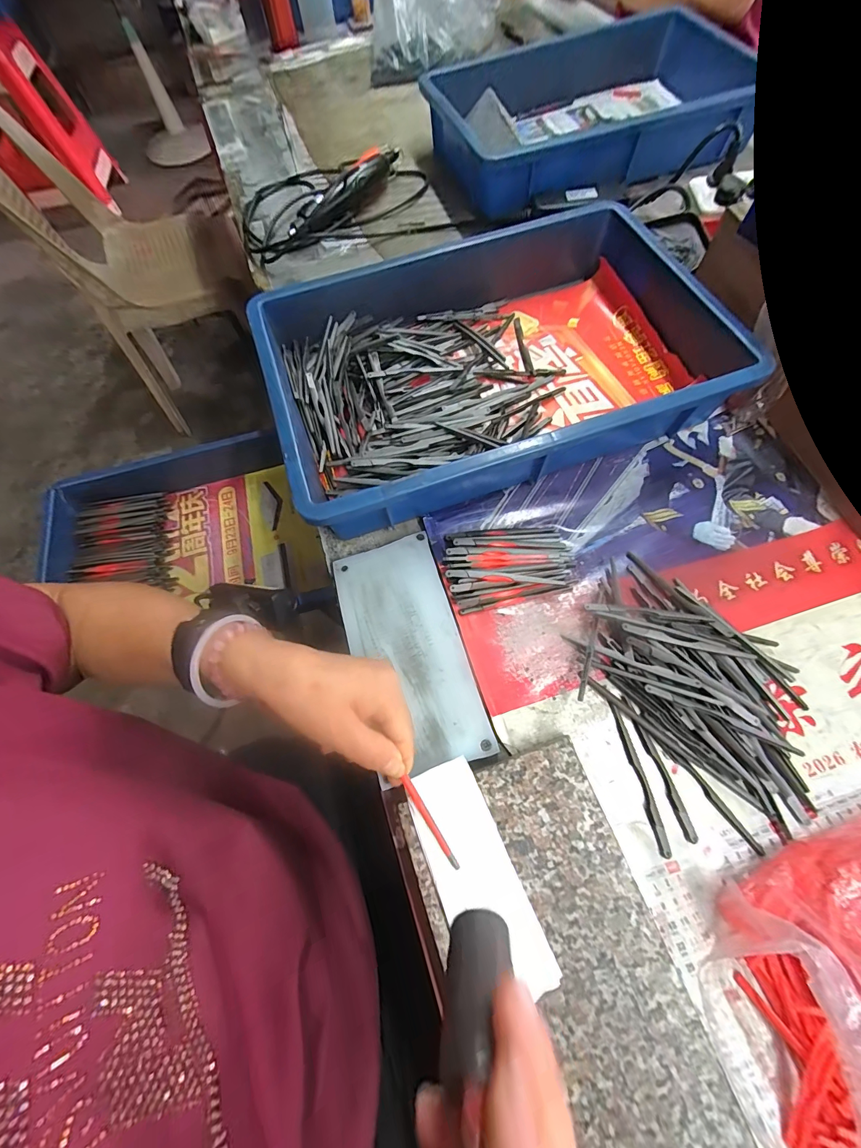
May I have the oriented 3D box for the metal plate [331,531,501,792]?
[{"bbox_3d":[-0.020,0.062,0.333,0.092,0.008,0.192,-17,69,-4],"label":"metal plate"}]

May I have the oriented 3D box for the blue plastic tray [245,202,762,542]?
[{"bbox_3d":[0.057,-0.215,0.403,0.418,0.074,0.280,-19,69,-5],"label":"blue plastic tray"}]

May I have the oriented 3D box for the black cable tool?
[{"bbox_3d":[-0.137,-0.554,0.572,0.293,0.041,0.224,-16,68,-2],"label":"black cable tool"}]

